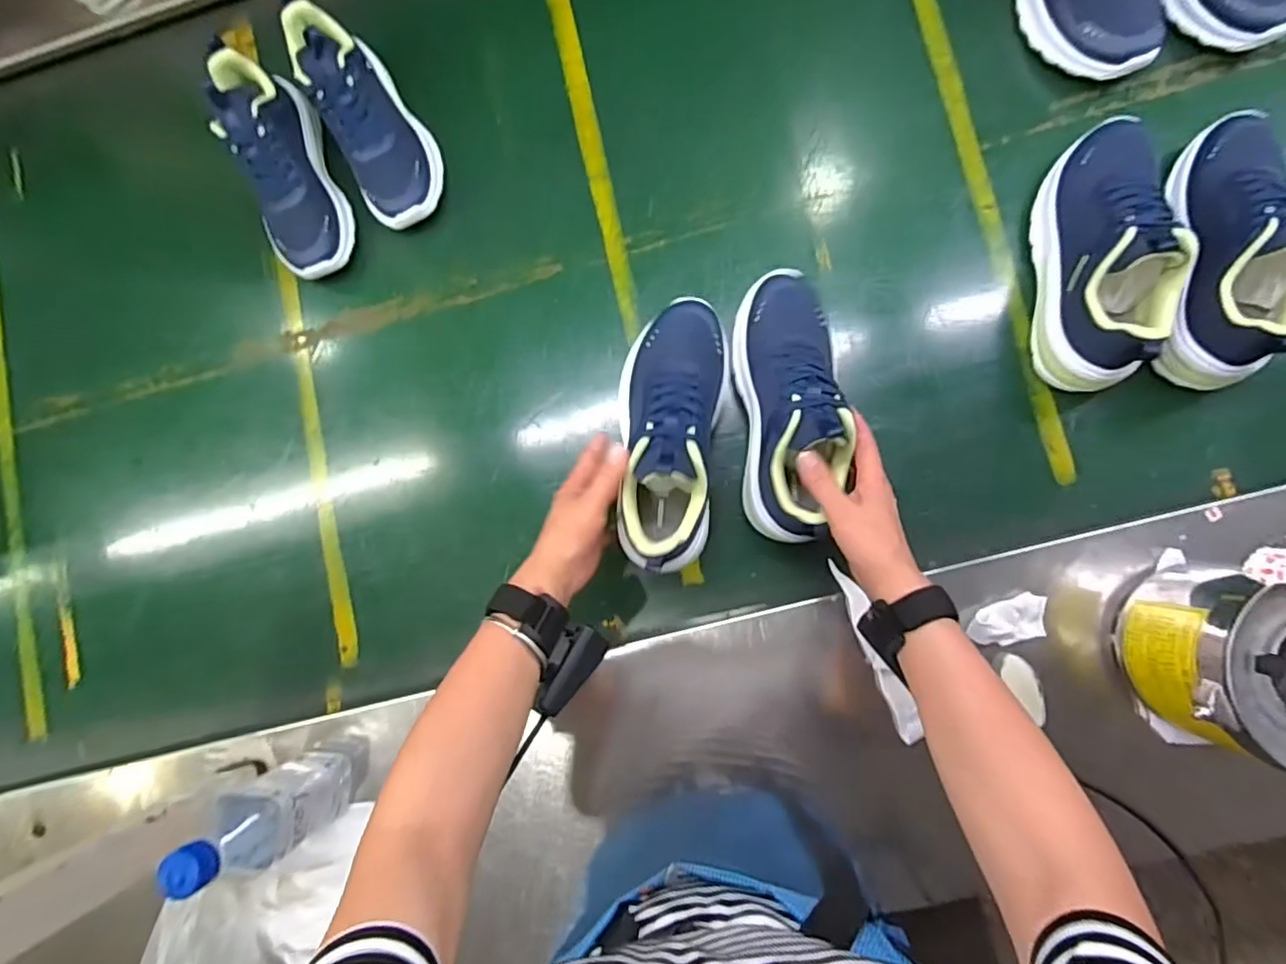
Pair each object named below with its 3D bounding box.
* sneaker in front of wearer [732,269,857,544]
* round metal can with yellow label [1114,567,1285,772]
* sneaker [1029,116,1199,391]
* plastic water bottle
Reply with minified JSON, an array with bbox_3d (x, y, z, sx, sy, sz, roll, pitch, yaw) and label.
[{"bbox_3d":[0.124,-0.073,0.502,0.089,0.102,0.231,-1,76,7],"label":"sneaker in front of wearer"},{"bbox_3d":[0.455,0.131,0.450,0.140,0.125,0.139,10,88,6],"label":"round metal can with yellow label"},{"bbox_3d":[0.385,-0.197,0.499,0.075,0.097,0.220,4,86,7],"label":"sneaker"},{"bbox_3d":[-0.300,0.273,0.502,0.064,0.191,0.066,-31,83,4],"label":"plastic water bottle"}]

